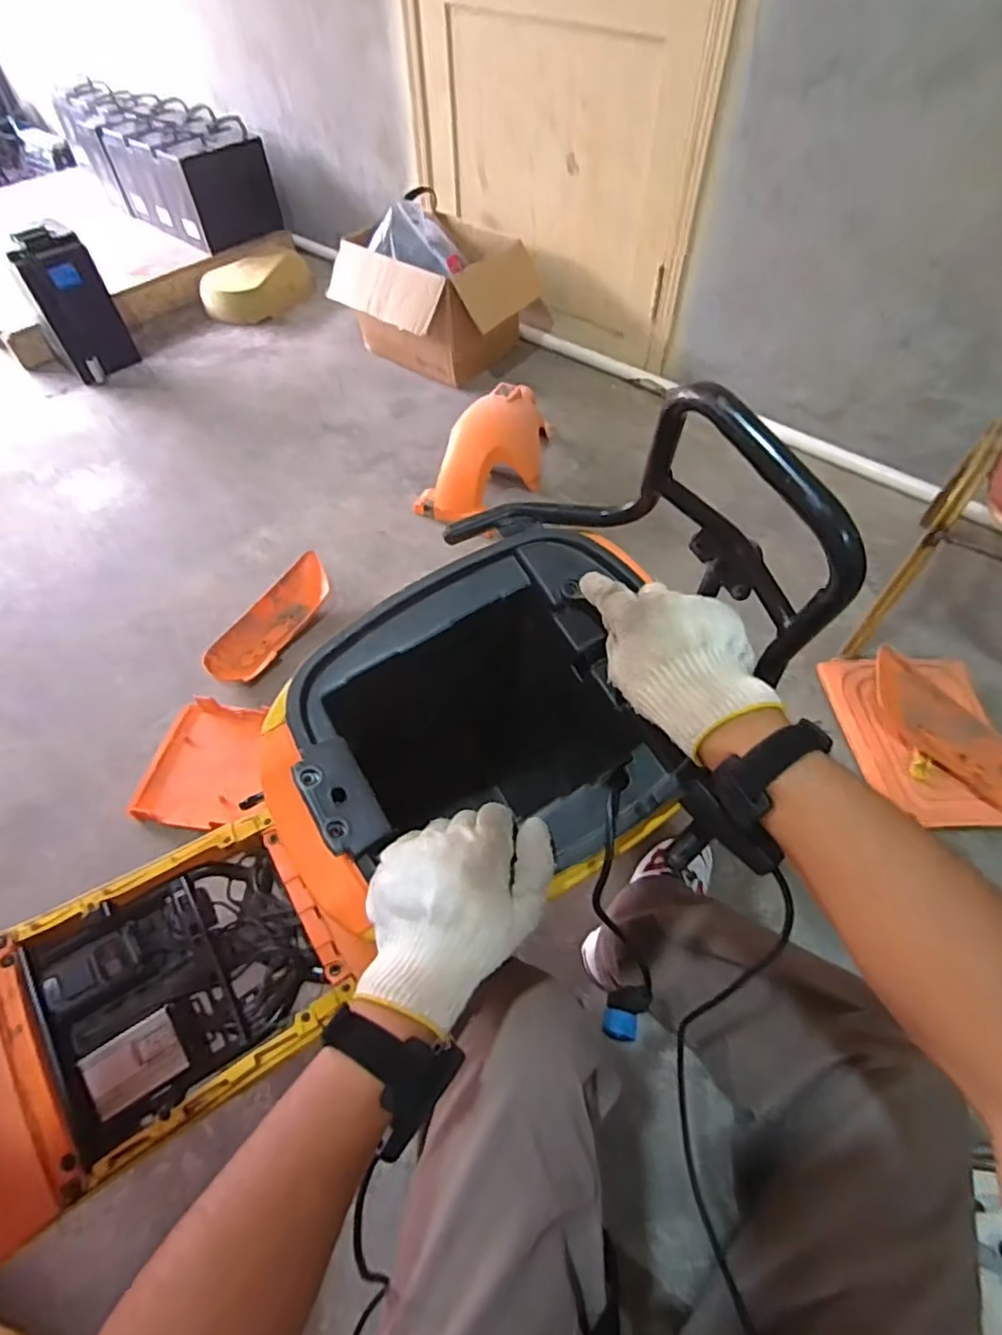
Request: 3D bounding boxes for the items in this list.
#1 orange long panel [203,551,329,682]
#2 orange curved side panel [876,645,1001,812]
[{"bbox_3d":[-0.485,-0.103,1.312,0.114,0.074,0.326,23,58,16],"label":"orange long panel"},{"bbox_3d":[0.787,0.116,1.087,0.121,0.077,0.348,-40,78,-24],"label":"orange curved side panel"}]

